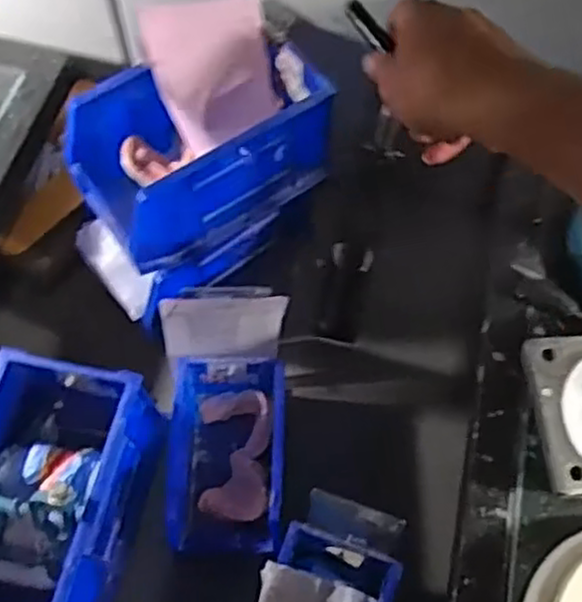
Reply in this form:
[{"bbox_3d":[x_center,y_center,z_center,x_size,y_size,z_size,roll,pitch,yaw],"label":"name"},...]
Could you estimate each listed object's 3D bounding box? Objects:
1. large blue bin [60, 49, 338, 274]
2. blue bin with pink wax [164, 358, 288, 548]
[{"bbox_3d":[-0.086,-0.145,0.692,0.216,0.106,0.137,-33,68,-15],"label":"large blue bin"},{"bbox_3d":[-0.059,0.146,0.698,0.105,0.089,0.166,2,64,1],"label":"blue bin with pink wax"}]

